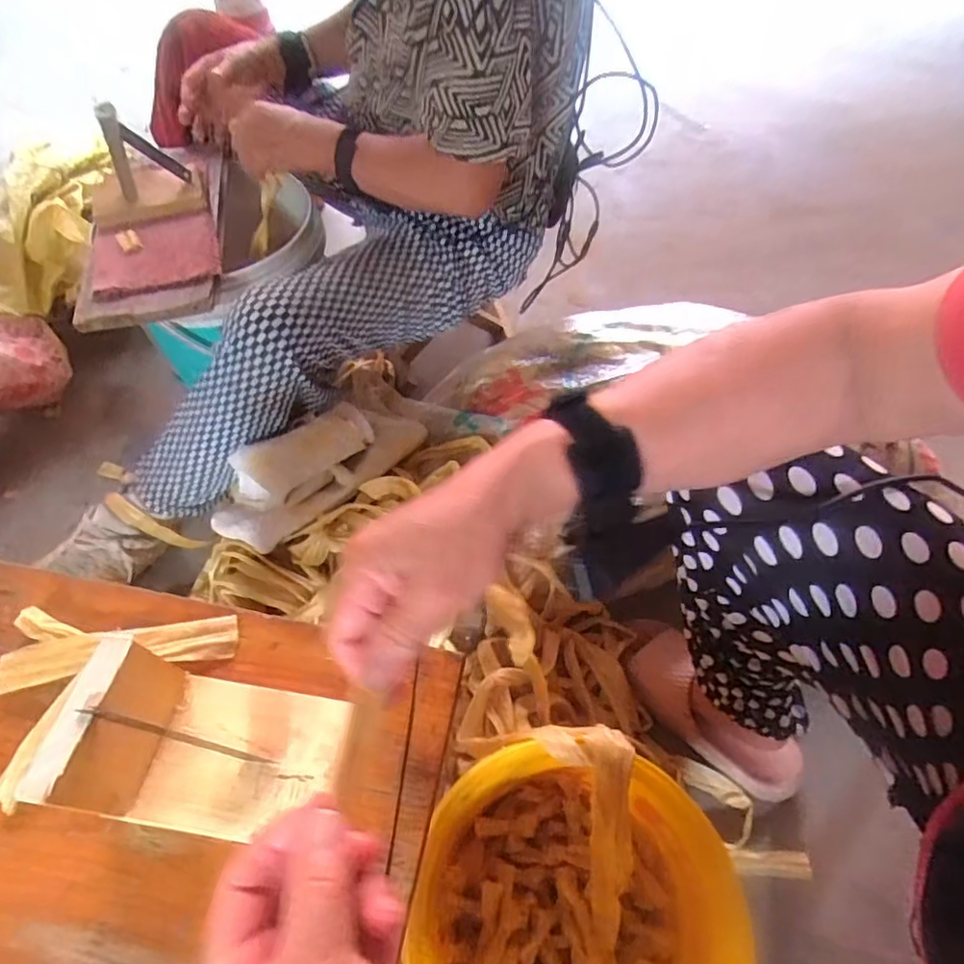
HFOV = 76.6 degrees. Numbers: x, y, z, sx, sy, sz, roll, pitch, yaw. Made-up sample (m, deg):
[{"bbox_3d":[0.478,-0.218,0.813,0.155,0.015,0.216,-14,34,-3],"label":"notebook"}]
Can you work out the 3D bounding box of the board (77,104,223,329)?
[{"bbox_3d":[-0.441,-0.386,0.793,0.167,0.124,0.383,-9,56,-5],"label":"board"}]

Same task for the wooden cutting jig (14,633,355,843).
[{"bbox_3d":[-0.135,0.132,0.308,0.119,0.075,0.078,7,57,5],"label":"wooden cutting jig"}]

